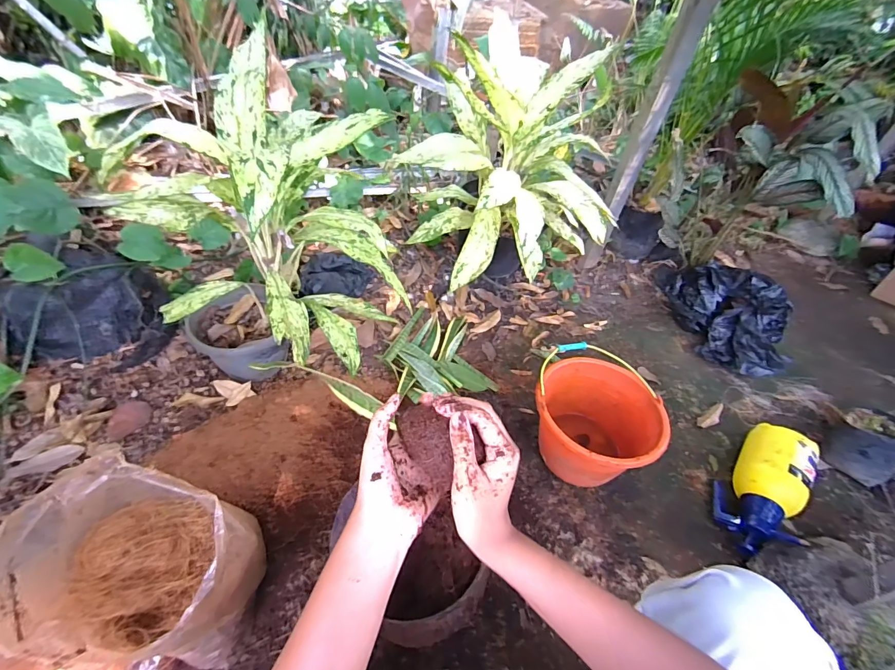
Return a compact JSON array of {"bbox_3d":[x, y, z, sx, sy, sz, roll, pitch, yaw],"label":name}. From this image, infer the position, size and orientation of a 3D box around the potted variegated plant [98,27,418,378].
[{"bbox_3d":[-0.370,-0.170,0.848,0.434,0.594,0.418,-25,52,-28],"label":"potted variegated plant"}]

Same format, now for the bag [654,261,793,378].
[{"bbox_3d":[0.949,-0.085,1.342,0.308,0.164,0.452,-4,45,-10],"label":"bag"}]

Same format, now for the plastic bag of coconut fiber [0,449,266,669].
[{"bbox_3d":[-0.434,0.355,0.594,0.232,0.356,0.220,7,44,1],"label":"plastic bag of coconut fiber"}]

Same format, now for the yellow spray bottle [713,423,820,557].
[{"bbox_3d":[0.701,0.334,0.876,0.287,0.131,0.143,-32,55,-32],"label":"yellow spray bottle"}]

